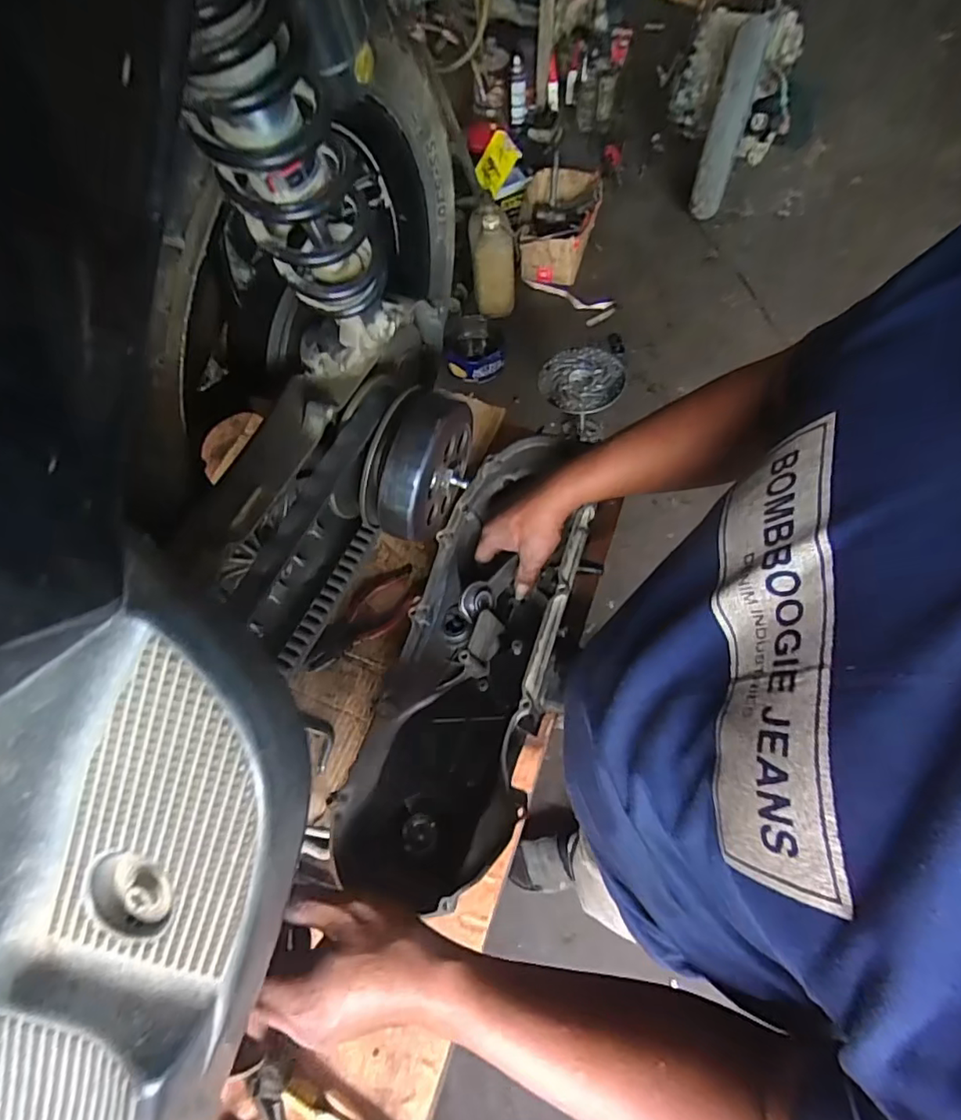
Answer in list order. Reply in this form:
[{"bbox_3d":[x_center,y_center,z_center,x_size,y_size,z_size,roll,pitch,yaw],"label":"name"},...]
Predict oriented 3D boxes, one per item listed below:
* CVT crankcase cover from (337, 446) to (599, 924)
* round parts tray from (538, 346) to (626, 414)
[{"bbox_3d":[0.004,0.085,0.565,0.162,0.098,0.473,15,69,8],"label":"CVT crankcase cover"},{"bbox_3d":[0.253,-0.460,1.387,0.204,0.035,0.195,-1,67,2],"label":"round parts tray"}]

